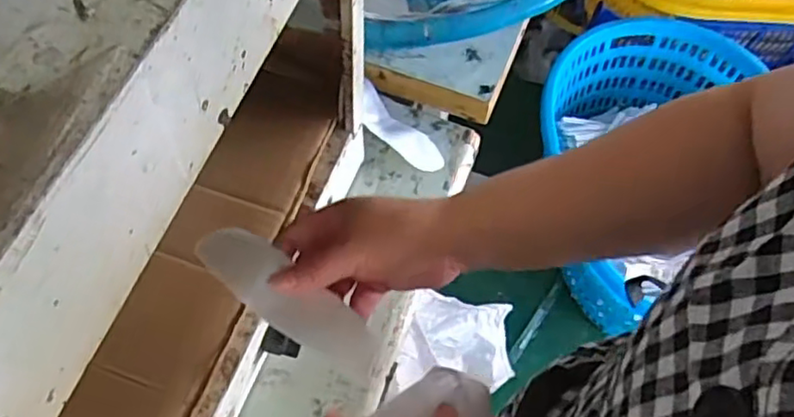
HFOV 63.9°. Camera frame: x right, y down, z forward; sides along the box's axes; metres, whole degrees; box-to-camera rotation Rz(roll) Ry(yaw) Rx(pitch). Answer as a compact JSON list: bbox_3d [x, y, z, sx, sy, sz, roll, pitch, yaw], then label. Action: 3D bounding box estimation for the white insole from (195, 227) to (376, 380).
[{"bbox_3d":[-0.071,0.055,0.408,0.139,0.008,0.039,33,67,16],"label":"white insole"}]

